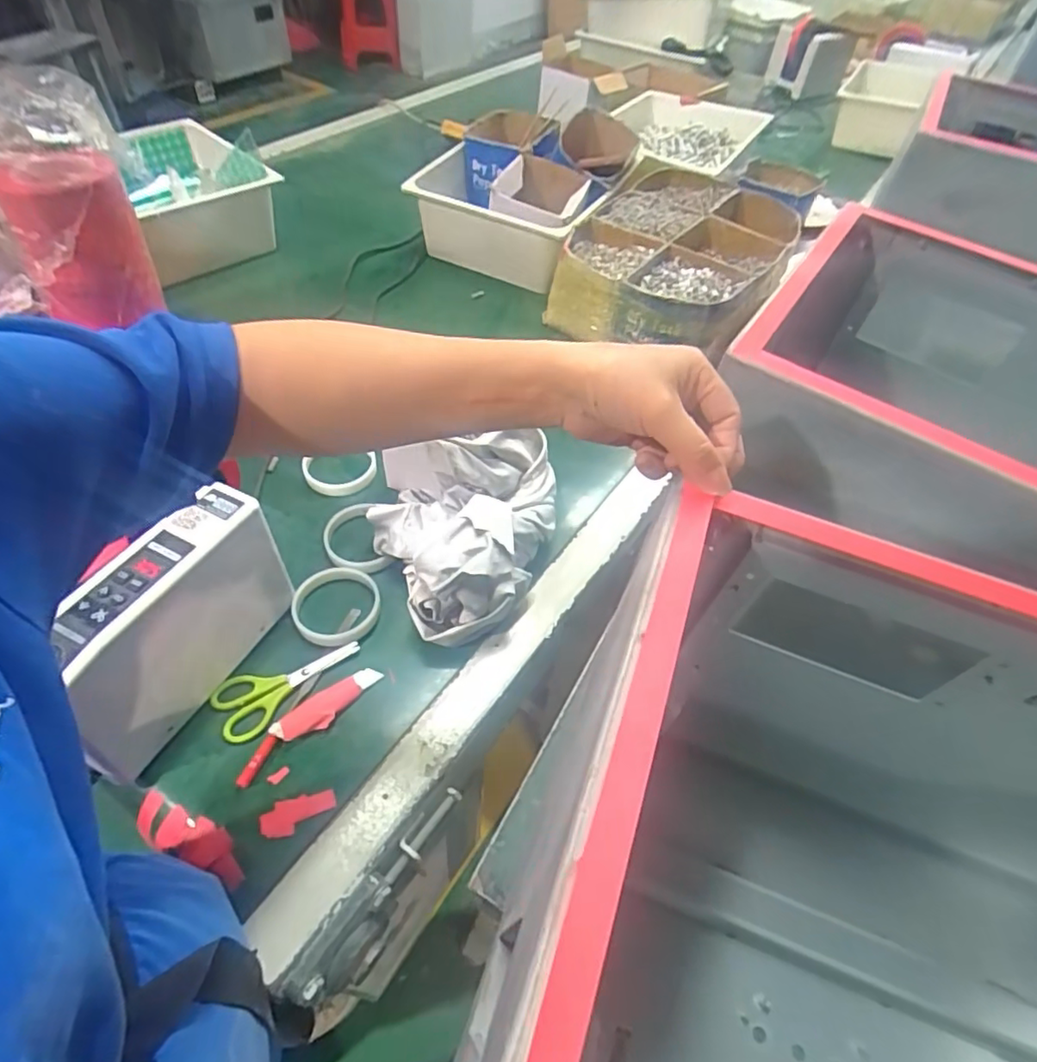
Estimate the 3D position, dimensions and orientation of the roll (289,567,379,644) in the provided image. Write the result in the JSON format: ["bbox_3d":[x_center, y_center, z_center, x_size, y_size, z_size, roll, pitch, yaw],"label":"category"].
[{"bbox_3d":[-0.181,0.073,0.603,0.083,0.015,0.089,-2,53,-7],"label":"roll"}]

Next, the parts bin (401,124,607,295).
[{"bbox_3d":[-0.017,-0.533,1.012,0.282,0.144,0.240,21,54,11],"label":"parts bin"}]

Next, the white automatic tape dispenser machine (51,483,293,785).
[{"bbox_3d":[-0.282,0.083,0.502,0.067,0.147,0.212,21,53,10],"label":"white automatic tape dispenser machine"}]

